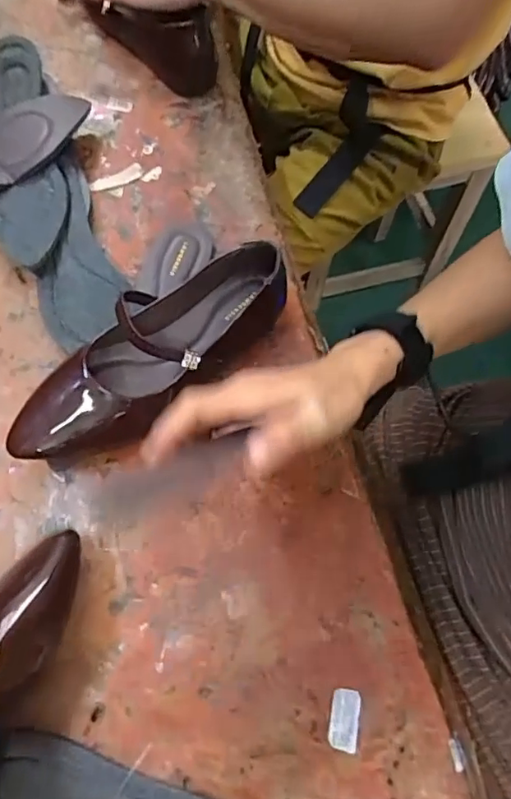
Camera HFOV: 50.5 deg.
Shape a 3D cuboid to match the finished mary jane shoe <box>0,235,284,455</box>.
[{"bbox_3d":[-0.084,-0.039,0.450,0.248,0.069,0.090,-42,77,-15],"label":"finished mary jane shoe"}]

